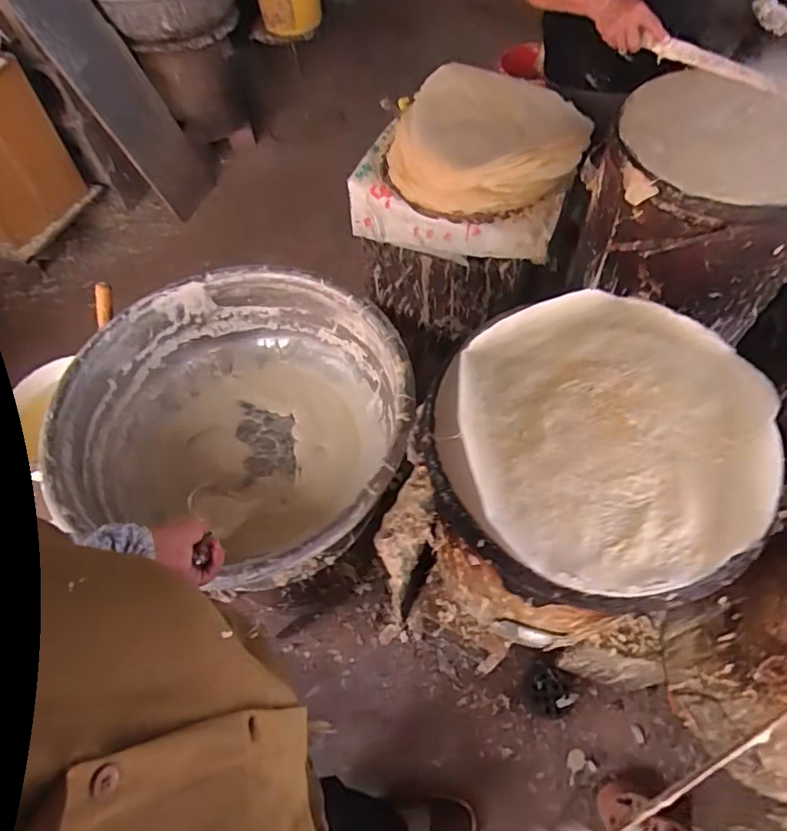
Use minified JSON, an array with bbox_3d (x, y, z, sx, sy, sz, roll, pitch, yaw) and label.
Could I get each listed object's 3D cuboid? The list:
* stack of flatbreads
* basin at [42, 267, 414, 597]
[{"bbox_3d":[0.194,-0.569,1.125,0.395,0.185,0.263,-1,58,3],"label":"stack of flatbreads"},{"bbox_3d":[-0.249,0.009,0.945,0.548,0.203,0.515,-1,58,2],"label":"basin"}]

